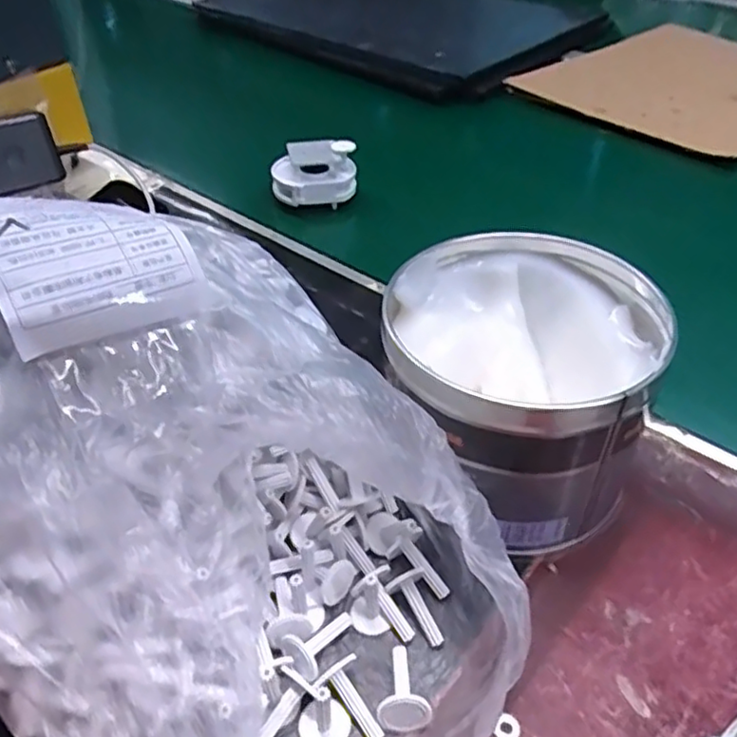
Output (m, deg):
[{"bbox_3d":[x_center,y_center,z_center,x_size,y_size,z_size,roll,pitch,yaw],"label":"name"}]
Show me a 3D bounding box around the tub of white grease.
[{"bbox_3d":[0.076,0.010,0.331,0.127,0.102,0.125,-1,42,1],"label":"tub of white grease"}]

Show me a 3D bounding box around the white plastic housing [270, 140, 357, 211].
[{"bbox_3d":[-0.045,-0.163,0.558,0.069,0.039,0.049,-3,42,-2],"label":"white plastic housing"}]

